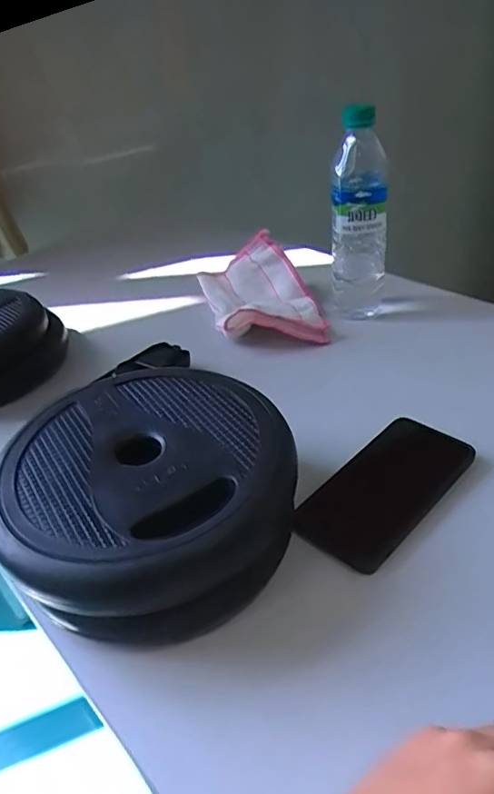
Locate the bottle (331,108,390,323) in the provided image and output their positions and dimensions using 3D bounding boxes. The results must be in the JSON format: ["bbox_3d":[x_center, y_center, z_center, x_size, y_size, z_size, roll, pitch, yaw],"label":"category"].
[{"bbox_3d":[0.126,-0.193,0.608,0.060,0.223,0.056,2,36,9],"label":"bottle"}]

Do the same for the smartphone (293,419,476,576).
[{"bbox_3d":[0.109,0.070,0.427,0.072,0.012,0.162,28,47,37],"label":"smartphone"}]

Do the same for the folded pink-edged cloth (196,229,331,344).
[{"bbox_3d":[0.018,-0.132,0.665,0.122,0.065,0.179,-11,36,-9],"label":"folded pink-edged cloth"}]

